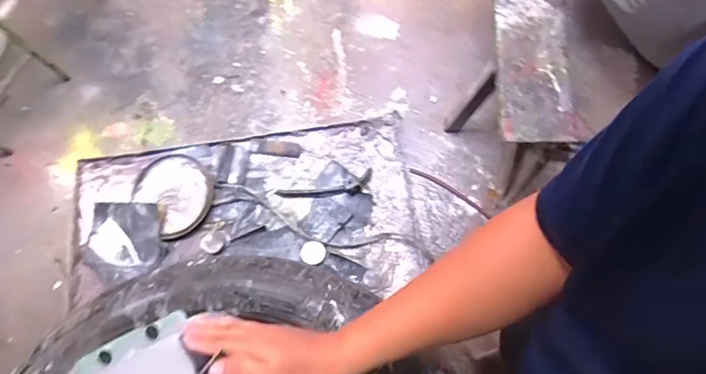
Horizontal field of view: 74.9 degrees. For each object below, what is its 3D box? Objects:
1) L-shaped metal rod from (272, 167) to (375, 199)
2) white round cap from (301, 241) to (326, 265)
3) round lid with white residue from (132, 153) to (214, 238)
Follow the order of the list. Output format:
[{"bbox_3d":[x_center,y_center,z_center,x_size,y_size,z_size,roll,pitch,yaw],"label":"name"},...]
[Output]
[{"bbox_3d":[-0.051,0.002,0.818,0.174,0.031,0.040,-11,74,1],"label":"L-shaped metal rod"},{"bbox_3d":[-0.068,0.112,0.787,0.042,0.012,0.038,26,78,11],"label":"white round cap"},{"bbox_3d":[-0.324,0.010,0.841,0.129,0.029,0.139,-1,75,4],"label":"round lid with white residue"}]

